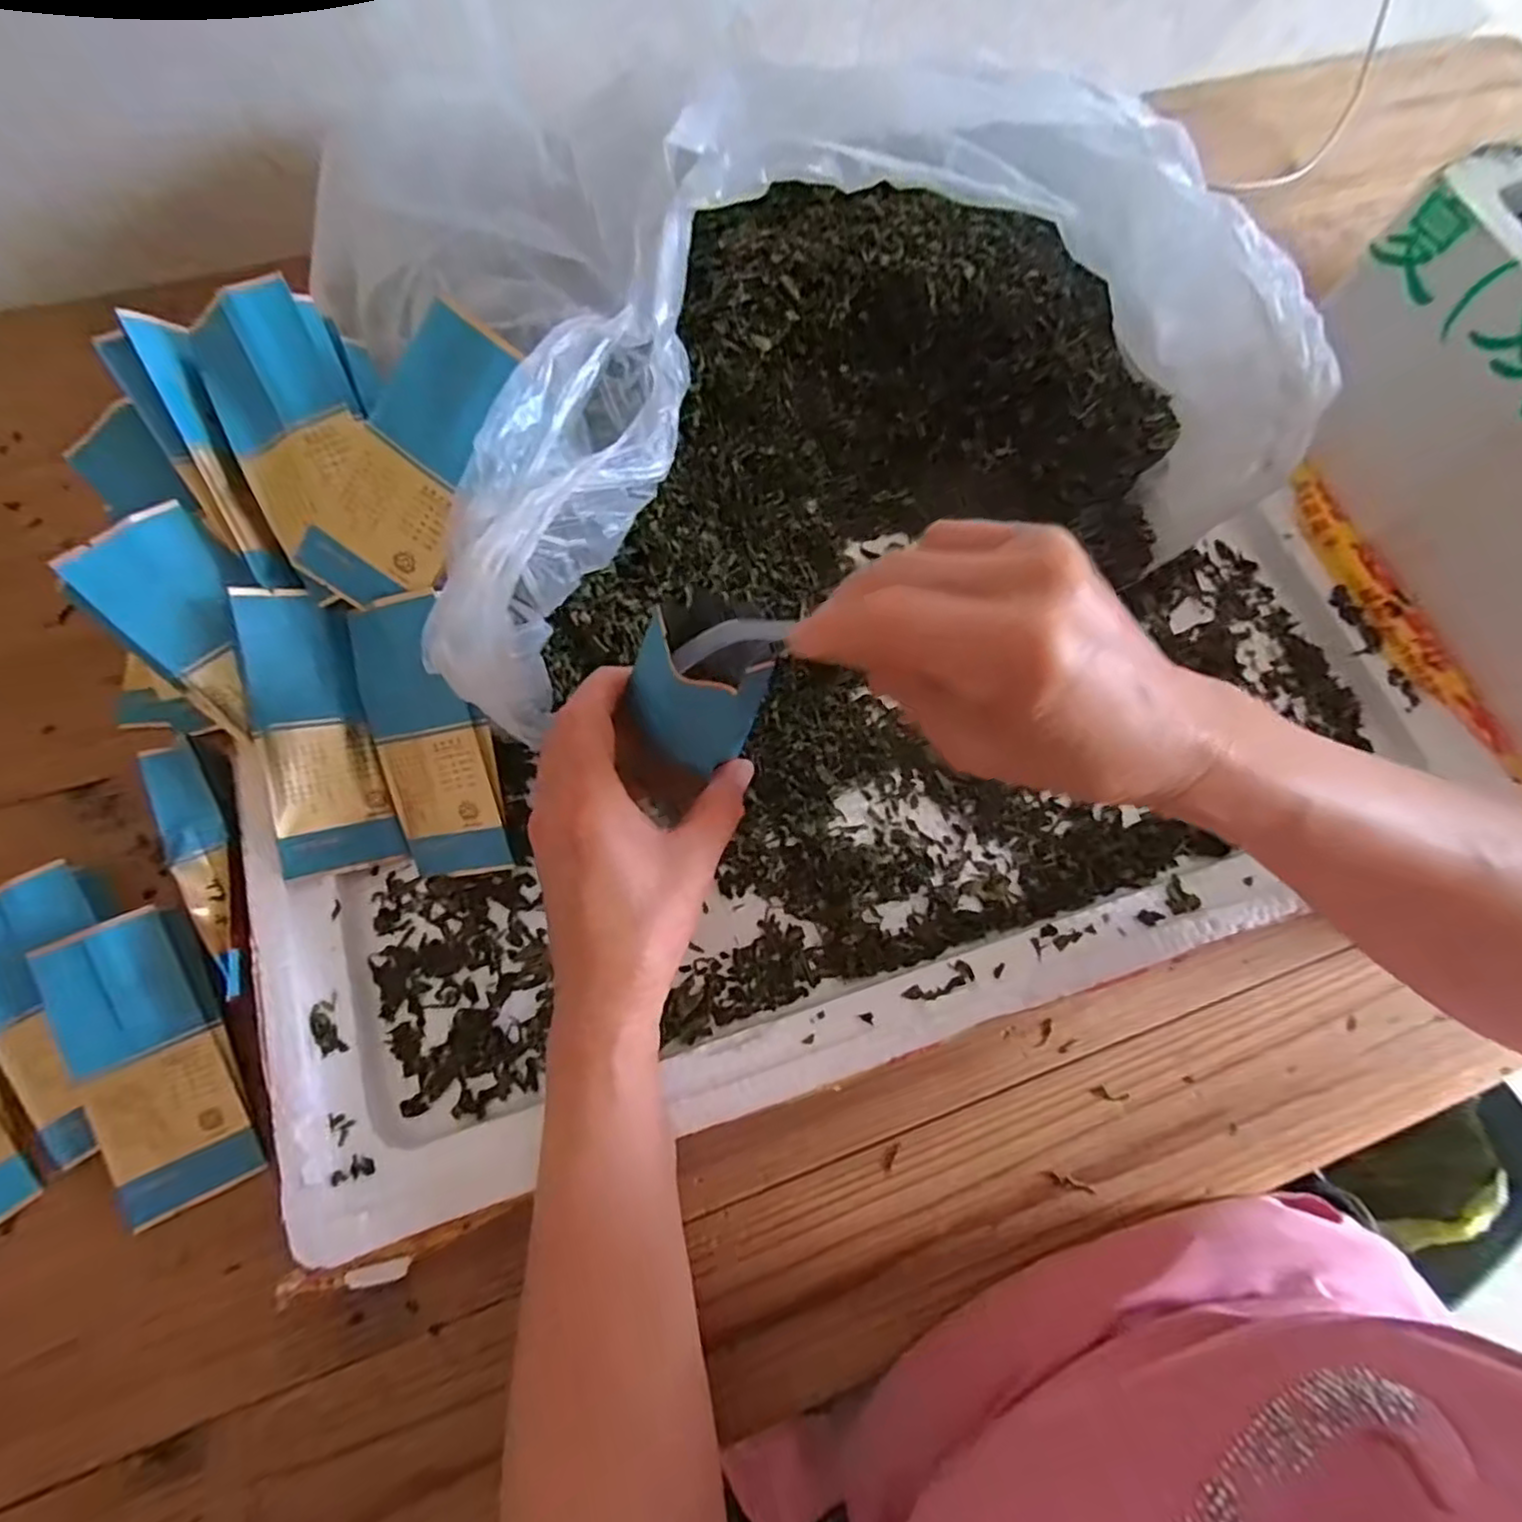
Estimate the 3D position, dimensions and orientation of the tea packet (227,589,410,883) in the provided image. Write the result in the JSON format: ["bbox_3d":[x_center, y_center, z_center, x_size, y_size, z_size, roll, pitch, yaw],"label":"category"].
[{"bbox_3d":[-0.201,-0.013,0.310,0.047,0.010,0.128,-13,96,-43],"label":"tea packet"}]

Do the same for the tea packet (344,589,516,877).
[{"bbox_3d":[-0.154,-0.009,0.316,0.057,0.008,0.129,-9,99,16],"label":"tea packet"}]

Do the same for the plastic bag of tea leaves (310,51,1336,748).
[{"bbox_3d":[0.015,-0.194,0.332,0.371,0.174,0.263,-17,75,-9],"label":"plastic bag of tea leaves"}]

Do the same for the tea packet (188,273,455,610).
[{"bbox_3d":[-0.192,-0.134,0.298,0.070,0.016,0.142,-39,89,10],"label":"tea packet"}]

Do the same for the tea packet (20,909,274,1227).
[{"bbox_3d":[-0.269,0.134,0.301,0.058,0.007,0.128,-21,91,-15],"label":"tea packet"}]

